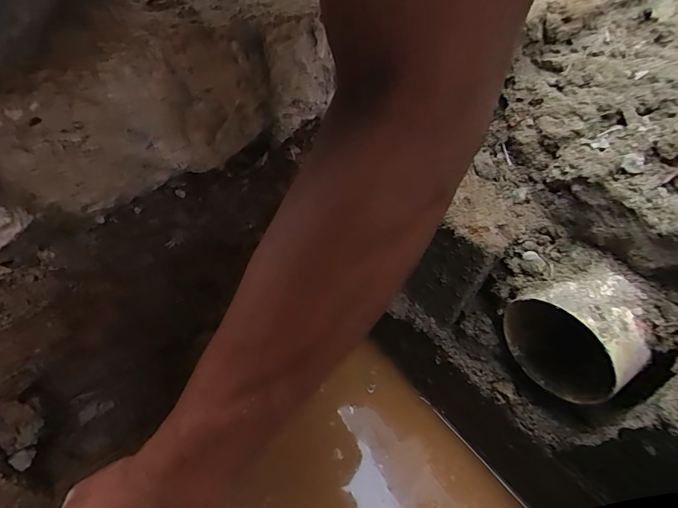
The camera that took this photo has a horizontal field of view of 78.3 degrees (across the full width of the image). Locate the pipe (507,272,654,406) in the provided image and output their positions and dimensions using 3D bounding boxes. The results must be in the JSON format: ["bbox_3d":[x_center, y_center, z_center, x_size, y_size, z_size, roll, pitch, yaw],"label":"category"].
[{"bbox_3d":[0.223,0.078,0.397,0.064,0.111,0.106,-23,54,-22],"label":"pipe"}]

